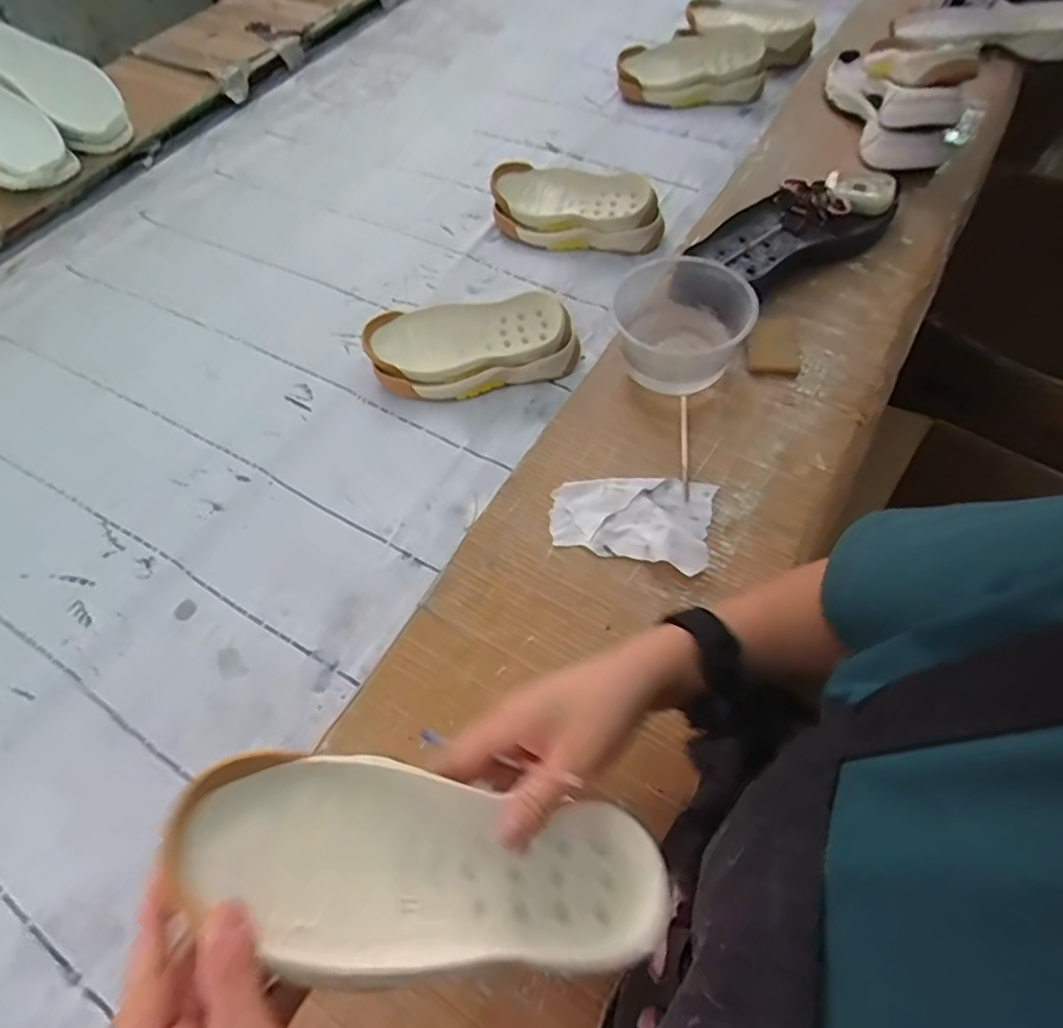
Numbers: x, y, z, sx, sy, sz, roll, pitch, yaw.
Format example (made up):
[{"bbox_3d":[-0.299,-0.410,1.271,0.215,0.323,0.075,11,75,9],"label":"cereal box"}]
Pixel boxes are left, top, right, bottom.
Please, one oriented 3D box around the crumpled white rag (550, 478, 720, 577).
[{"bbox_3d":[0.088,-0.001,0.549,0.136,0.018,0.091,11,60,8],"label":"crumpled white rag"}]

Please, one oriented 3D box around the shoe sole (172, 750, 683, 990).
[{"bbox_3d":[-0.046,0.162,0.283,0.213,0.029,0.083,15,59,-10],"label":"shoe sole"}]

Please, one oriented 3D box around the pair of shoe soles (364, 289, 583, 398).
[{"bbox_3d":[-0.066,-0.185,0.684,0.226,0.071,0.094,-3,59,0],"label":"pair of shoe soles"}]

